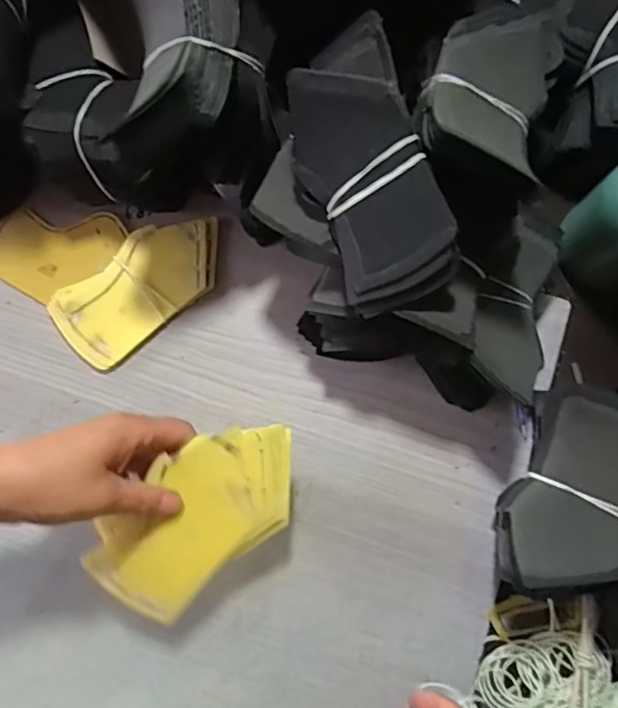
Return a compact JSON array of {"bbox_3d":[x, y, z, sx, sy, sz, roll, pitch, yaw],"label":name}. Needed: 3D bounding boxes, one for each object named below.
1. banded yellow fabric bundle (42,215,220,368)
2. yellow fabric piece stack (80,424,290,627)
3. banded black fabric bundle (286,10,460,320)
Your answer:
[{"bbox_3d":[-0.142,-0.058,0.472,0.152,0.015,0.078,-39,80,-7],"label":"banded yellow fabric bundle"},{"bbox_3d":[-0.078,0.115,0.385,0.163,0.008,0.085,-40,95,2],"label":"yellow fabric piece stack"},{"bbox_3d":[0.034,-0.109,0.345,0.085,0.040,0.160,-24,95,28],"label":"banded black fabric bundle"}]

